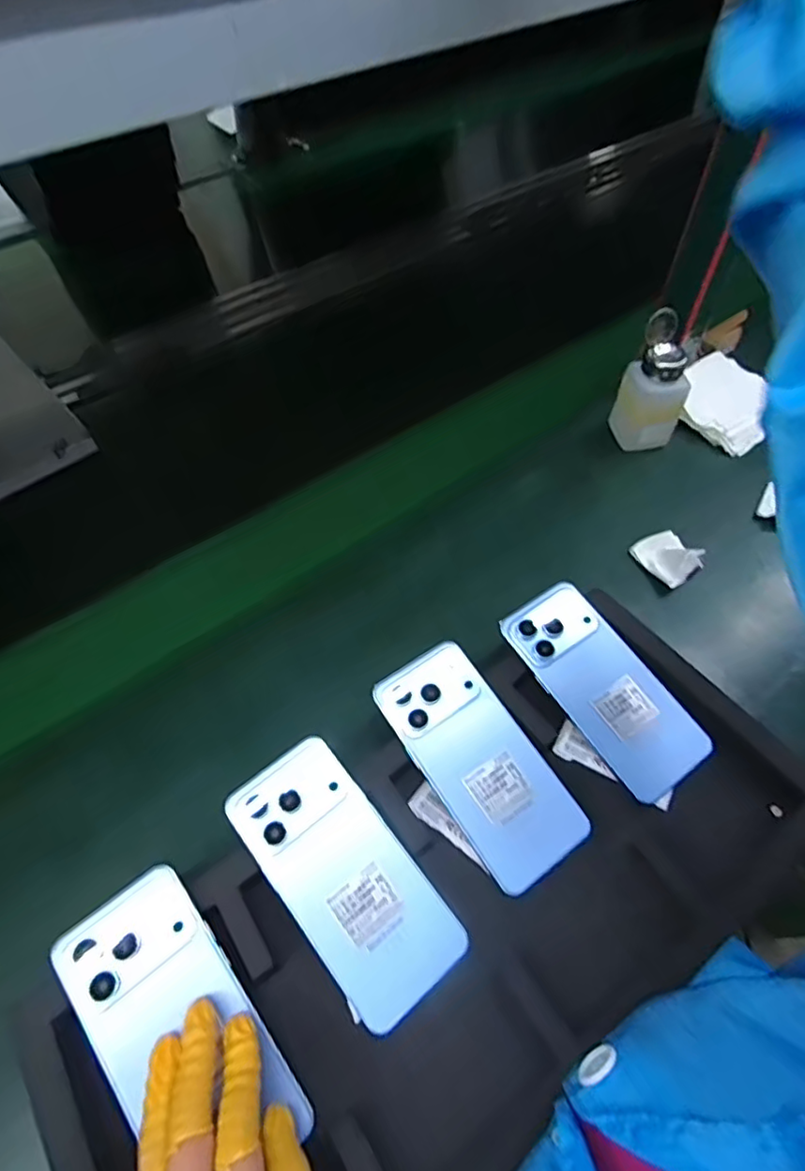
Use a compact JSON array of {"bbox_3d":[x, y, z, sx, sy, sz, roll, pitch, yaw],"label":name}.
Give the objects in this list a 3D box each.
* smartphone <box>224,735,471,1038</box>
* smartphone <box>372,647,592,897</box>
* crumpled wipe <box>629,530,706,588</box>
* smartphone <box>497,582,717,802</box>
[{"bbox_3d":[-0.037,0.180,0.372,0.077,0.005,0.164,-34,72,-21],"label":"smartphone"},{"bbox_3d":[0.053,0.120,0.411,0.075,0.006,0.163,-30,71,-19],"label":"smartphone"},{"bbox_3d":[0.245,-0.029,0.539,0.044,0.021,0.059,-25,56,-16],"label":"crumpled wipe"},{"bbox_3d":[0.152,0.074,0.446,0.077,0.009,0.164,-30,69,-19],"label":"smartphone"}]

